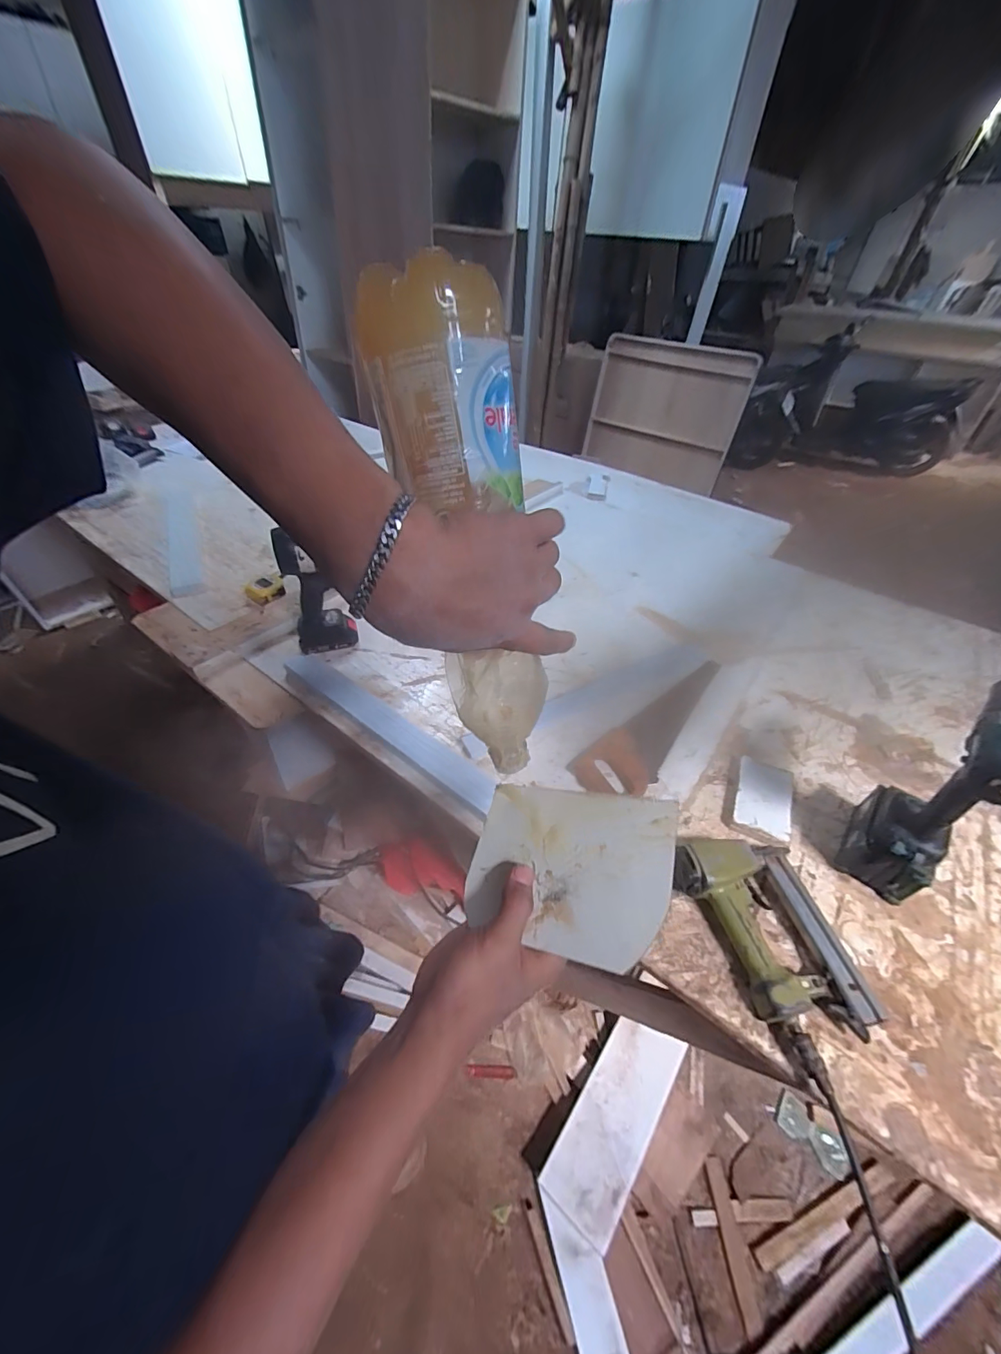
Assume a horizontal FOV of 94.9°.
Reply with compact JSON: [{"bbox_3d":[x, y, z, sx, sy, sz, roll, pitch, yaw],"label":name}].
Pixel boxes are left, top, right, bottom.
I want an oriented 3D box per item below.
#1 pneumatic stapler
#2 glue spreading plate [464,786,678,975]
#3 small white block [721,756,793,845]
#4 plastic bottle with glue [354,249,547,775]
[{"bbox_3d":[0.346,0.309,0.567,0.172,0.061,0.255,-14,46,-18],"label":"pneumatic stapler"},{"bbox_3d":[0.047,0.139,0.346,0.152,0.007,0.118,-2,47,32],"label":"glue spreading plate"},{"bbox_3d":[0.409,0.192,0.728,0.087,0.023,0.153,22,46,19],"label":"small white block"},{"bbox_3d":[-0.024,-0.071,0.319,0.074,0.329,0.088,-23,29,-25],"label":"plastic bottle with glue"}]

